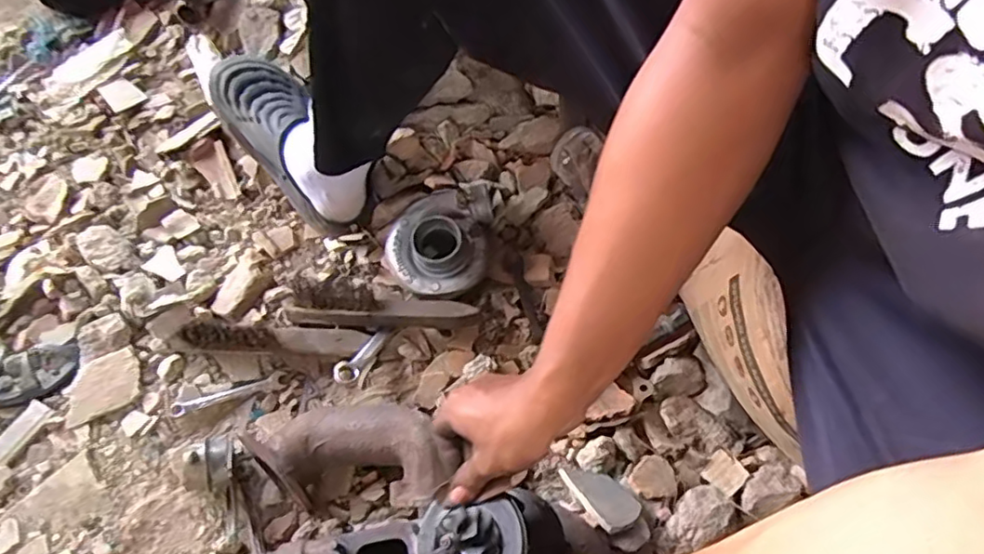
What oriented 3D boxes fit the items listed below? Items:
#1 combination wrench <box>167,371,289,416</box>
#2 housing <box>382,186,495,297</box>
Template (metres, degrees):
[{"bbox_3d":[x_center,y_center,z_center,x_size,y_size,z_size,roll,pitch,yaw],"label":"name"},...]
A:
[{"bbox_3d":[-0.307,0.136,0.717,0.124,0.013,0.019,-17,66,-9],"label":"combination wrench"},{"bbox_3d":[-0.065,-0.048,0.762,0.123,0.061,0.147,9,65,5],"label":"housing"}]

